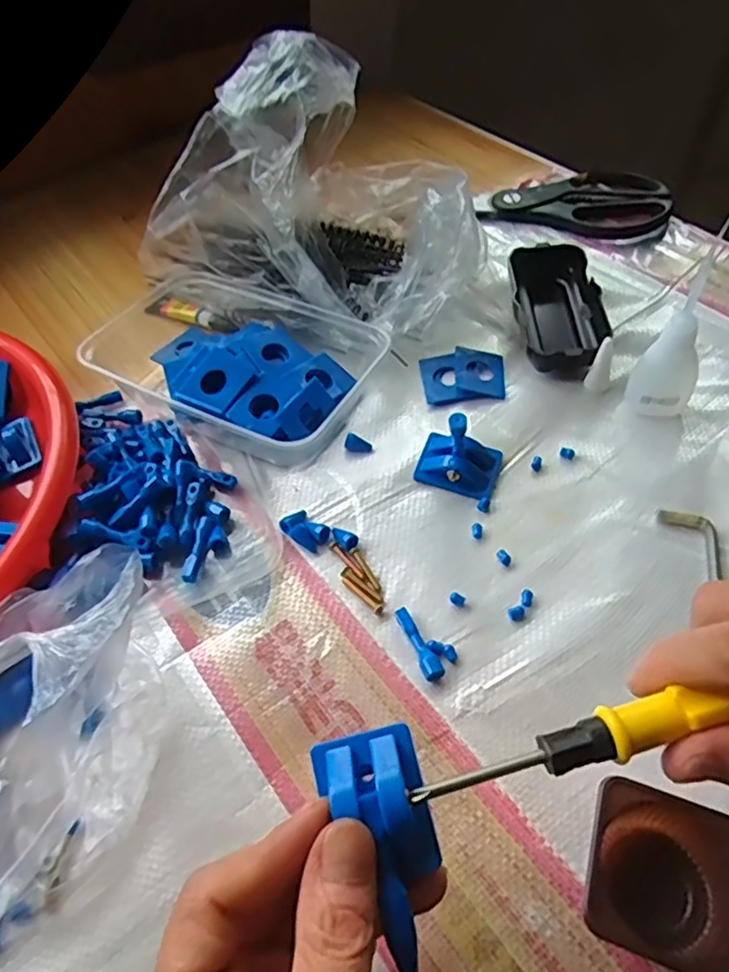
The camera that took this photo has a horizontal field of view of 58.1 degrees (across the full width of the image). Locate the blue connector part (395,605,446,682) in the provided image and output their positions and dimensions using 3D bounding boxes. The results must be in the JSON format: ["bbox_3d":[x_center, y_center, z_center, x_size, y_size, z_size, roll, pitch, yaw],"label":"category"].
[{"bbox_3d":[0.025,0.073,0.308,0.010,0.007,0.040,-23,53,-13],"label":"blue connector part"}]

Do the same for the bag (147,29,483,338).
[{"bbox_3d":[-0.026,-0.205,0.442,0.221,0.140,0.172,13,54,15],"label":"bag"}]

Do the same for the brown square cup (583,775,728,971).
[{"bbox_3d":[0.107,0.139,0.236,0.053,0.025,0.058,15,54,16],"label":"brown square cup"}]

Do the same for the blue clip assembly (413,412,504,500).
[{"bbox_3d":[0.052,-0.023,0.358,0.044,0.044,0.033,17,55,17],"label":"blue clip assembly"}]

